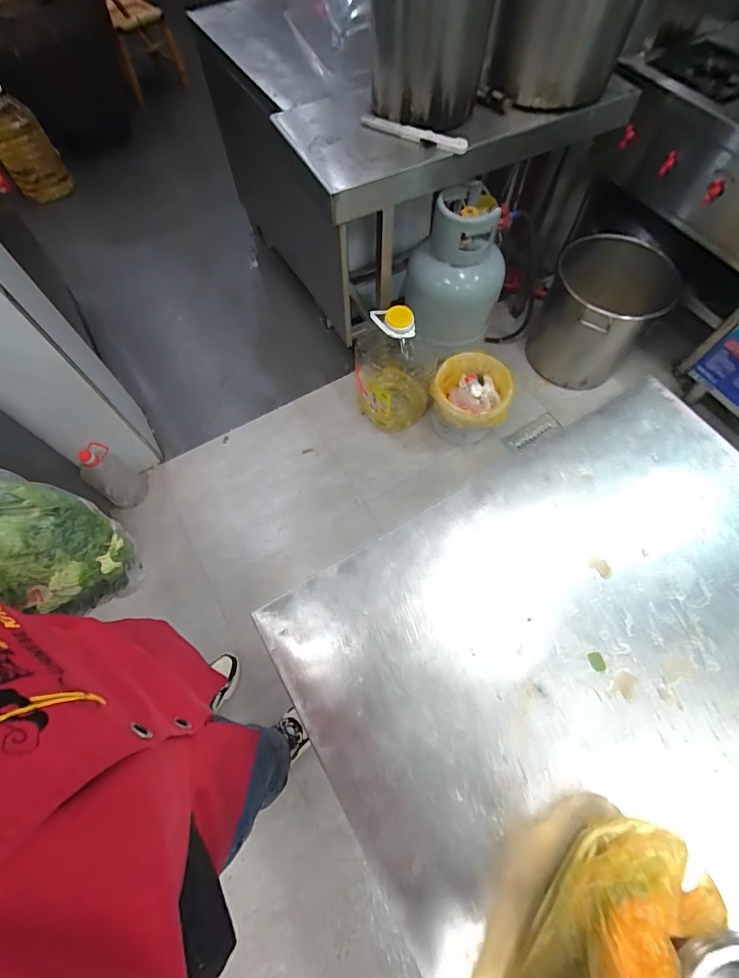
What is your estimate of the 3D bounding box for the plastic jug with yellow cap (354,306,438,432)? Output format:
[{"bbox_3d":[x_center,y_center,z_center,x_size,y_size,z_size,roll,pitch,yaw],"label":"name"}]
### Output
[{"bbox_3d":[0.086,-0.417,1.483,0.277,0.478,0.254,9,65,4],"label":"plastic jug with yellow cap"}]

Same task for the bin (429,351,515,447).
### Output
[{"bbox_3d":[0.361,-0.318,1.560,0.266,0.267,0.287,9,65,4],"label":"bin"}]

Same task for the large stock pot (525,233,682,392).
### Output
[{"bbox_3d":[0.855,-0.658,1.593,0.379,0.407,0.375,0,64,0],"label":"large stock pot"}]

